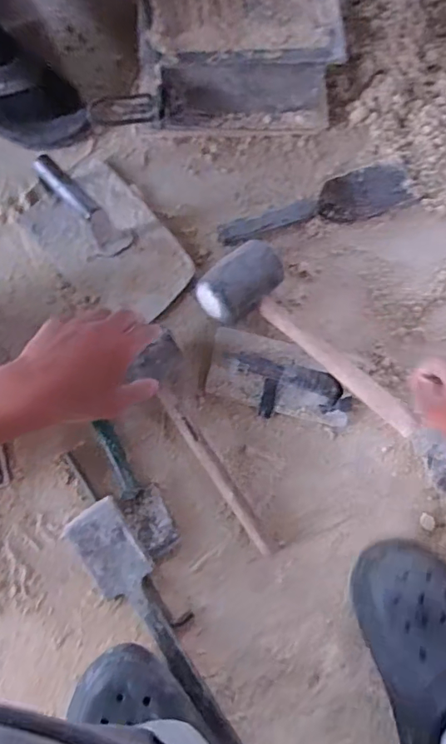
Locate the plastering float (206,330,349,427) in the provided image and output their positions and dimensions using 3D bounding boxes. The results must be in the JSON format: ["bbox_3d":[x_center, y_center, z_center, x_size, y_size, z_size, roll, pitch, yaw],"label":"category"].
[{"bbox_3d":[0.070,0.001,0.592,0.171,0.068,0.091,11,79,3],"label":"plastering float"}]

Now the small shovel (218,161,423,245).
[{"bbox_3d":[0.124,-0.222,0.651,0.271,0.040,0.069,-19,79,-3],"label":"small shovel"}]

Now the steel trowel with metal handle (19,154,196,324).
[{"bbox_3d":[-0.149,-0.171,0.626,0.140,0.068,0.234,-39,81,-6],"label":"steel trowel with metal handle"}]

